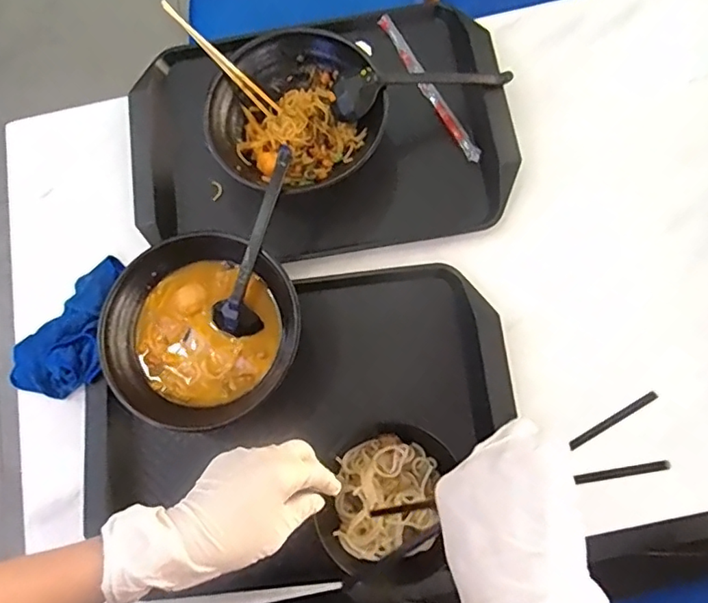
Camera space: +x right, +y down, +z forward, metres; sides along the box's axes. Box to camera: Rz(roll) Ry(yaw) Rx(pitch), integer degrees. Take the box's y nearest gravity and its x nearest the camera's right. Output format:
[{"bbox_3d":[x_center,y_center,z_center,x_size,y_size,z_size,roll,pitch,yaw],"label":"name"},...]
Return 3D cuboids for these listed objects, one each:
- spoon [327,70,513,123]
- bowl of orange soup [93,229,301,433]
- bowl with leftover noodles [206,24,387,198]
[{"bbox_3d":[0.072,-0.239,0.598,0.203,0.052,0.053,-17,78,-17],"label":"spoon"},{"bbox_3d":[-0.149,0.031,0.538,0.182,0.065,0.187,0,77,0],"label":"bowl of orange soup"},{"bbox_3d":[-0.063,-0.197,0.587,0.175,0.083,0.182,0,77,0],"label":"bowl with leftover noodles"}]

